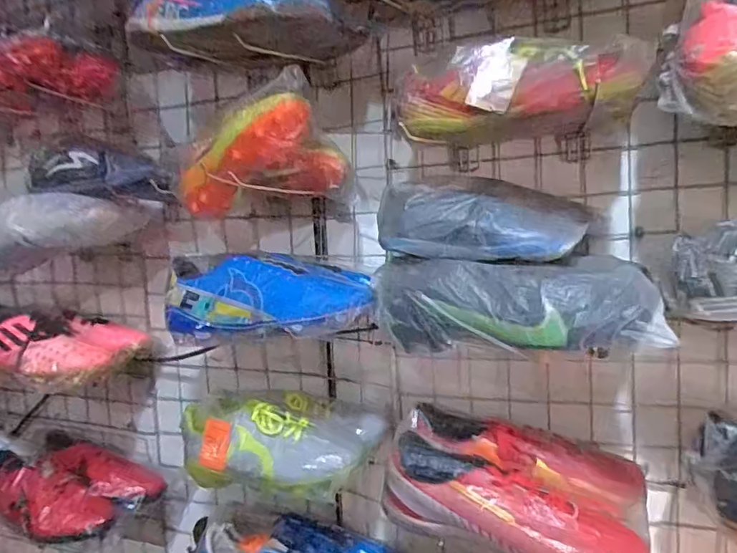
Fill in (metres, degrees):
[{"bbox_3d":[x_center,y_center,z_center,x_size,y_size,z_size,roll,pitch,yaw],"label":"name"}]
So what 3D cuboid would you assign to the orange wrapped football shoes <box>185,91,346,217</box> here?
[{"bbox_3d":[-0.142,-0.141,0.659,0.185,0.113,0.125,0,7,26],"label":"orange wrapped football shoes"}]

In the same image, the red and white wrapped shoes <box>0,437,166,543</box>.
[{"bbox_3d":[-0.604,0.319,0.886,0.566,0.087,0.136,0,7,22],"label":"red and white wrapped shoes"}]

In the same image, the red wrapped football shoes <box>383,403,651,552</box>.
[{"bbox_3d":[0.163,0.215,0.595,0.252,0.090,0.183,1,8,34],"label":"red wrapped football shoes"}]

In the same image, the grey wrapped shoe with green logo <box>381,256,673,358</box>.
[{"bbox_3d":[0.142,0.028,0.554,0.279,0.086,0.096,0,7,24],"label":"grey wrapped shoe with green logo"}]

